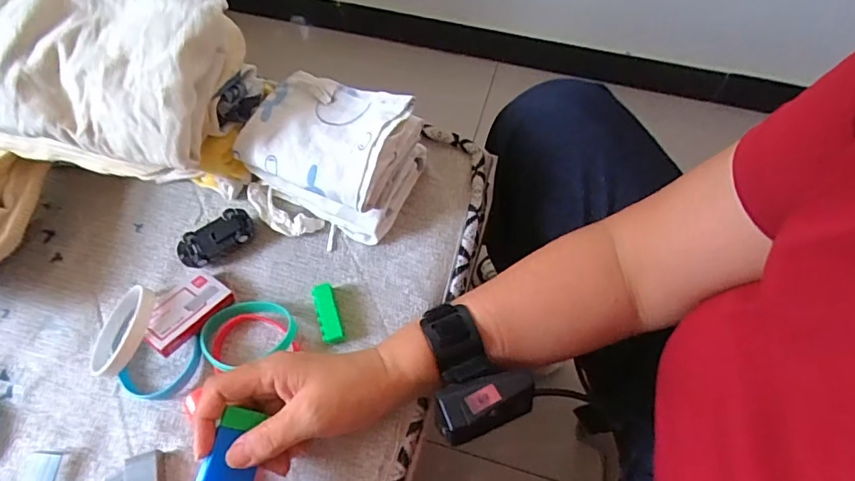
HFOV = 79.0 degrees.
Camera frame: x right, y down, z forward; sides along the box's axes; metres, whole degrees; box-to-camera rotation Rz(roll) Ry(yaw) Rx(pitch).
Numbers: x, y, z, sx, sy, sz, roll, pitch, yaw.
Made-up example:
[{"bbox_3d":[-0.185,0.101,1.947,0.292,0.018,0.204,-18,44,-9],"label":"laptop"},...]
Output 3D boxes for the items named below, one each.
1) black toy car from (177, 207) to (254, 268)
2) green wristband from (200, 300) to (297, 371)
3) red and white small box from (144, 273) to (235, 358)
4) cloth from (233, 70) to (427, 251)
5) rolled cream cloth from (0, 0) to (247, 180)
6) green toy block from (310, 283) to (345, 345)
[{"bbox_3d":[-0.181,0.000,0.450,0.065,0.022,0.033,-31,66,-13],"label":"black toy car"},{"bbox_3d":[-0.142,0.070,0.414,0.069,0.026,0.055,-20,64,-8],"label":"green wristband"},{"bbox_3d":[-0.194,0.057,0.414,0.038,0.012,0.067,34,54,18],"label":"red and white small box"},{"bbox_3d":[-0.084,-0.066,0.436,0.135,0.092,0.110,19,65,11],"label":"cloth"},{"bbox_3d":[-0.287,-0.143,0.410,0.267,0.095,0.140,9,64,7],"label":"rolled cream cloth"},{"bbox_3d":[-0.081,0.060,0.426,0.018,0.015,0.049,-17,64,-6],"label":"green toy block"}]

